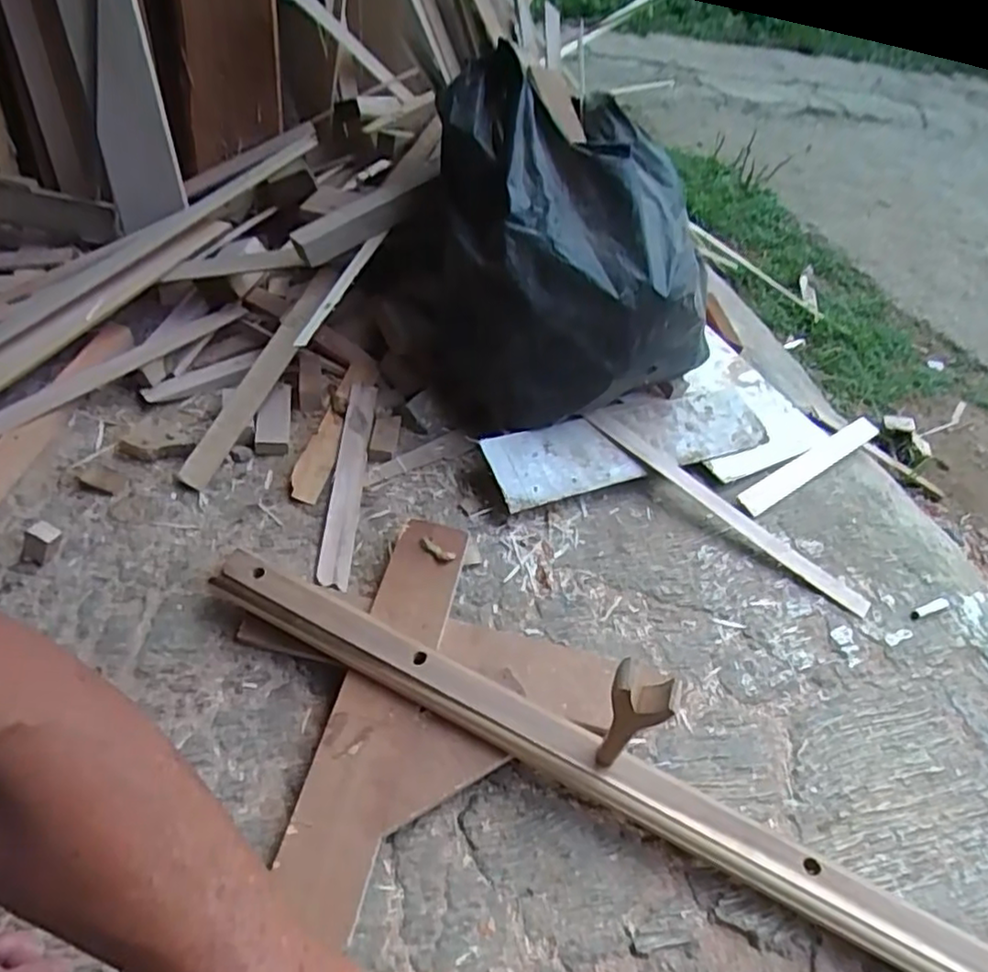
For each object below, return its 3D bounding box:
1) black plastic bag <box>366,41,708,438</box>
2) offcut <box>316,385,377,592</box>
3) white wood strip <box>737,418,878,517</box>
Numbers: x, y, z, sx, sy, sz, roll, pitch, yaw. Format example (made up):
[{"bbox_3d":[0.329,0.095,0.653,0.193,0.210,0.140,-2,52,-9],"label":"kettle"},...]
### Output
[{"bbox_3d":[0.055,-0.245,0.705,0.287,0.265,0.287,-14,49,-20],"label":"black plastic bag"},{"bbox_3d":[-0.143,-0.009,0.669,0.029,0.009,0.247,7,53,-8],"label":"offcut"},{"bbox_3d":[0.366,-0.027,0.778,0.254,0.007,0.029,-27,55,-29],"label":"white wood strip"}]

